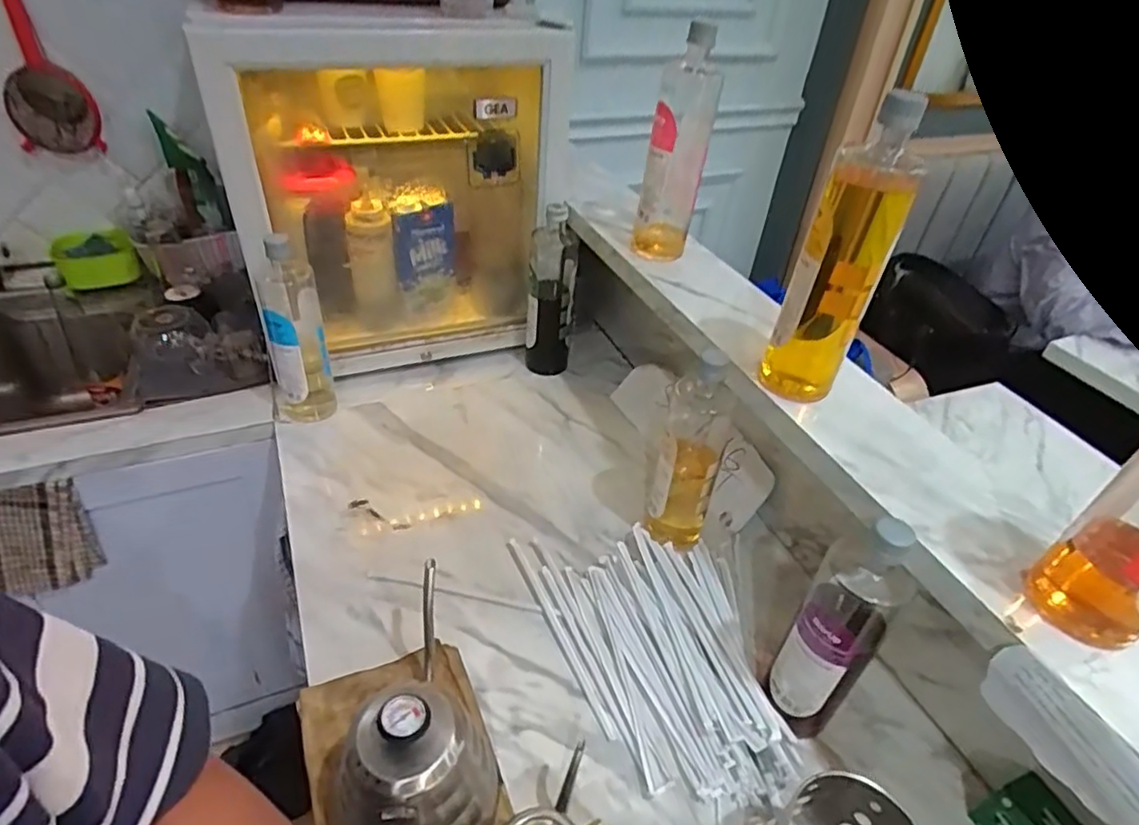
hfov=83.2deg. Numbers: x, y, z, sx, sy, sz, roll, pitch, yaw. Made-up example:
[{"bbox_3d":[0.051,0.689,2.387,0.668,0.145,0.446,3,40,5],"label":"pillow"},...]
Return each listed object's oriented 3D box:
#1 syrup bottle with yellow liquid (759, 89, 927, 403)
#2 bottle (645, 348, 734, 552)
[{"bbox_3d":[0.233,-0.123,0.560,0.073,0.253,0.060,18,41,15],"label":"syrup bottle with yellow liquid"},{"bbox_3d":[0.137,0.046,0.732,0.071,0.247,0.069,10,40,8],"label":"bottle"}]

